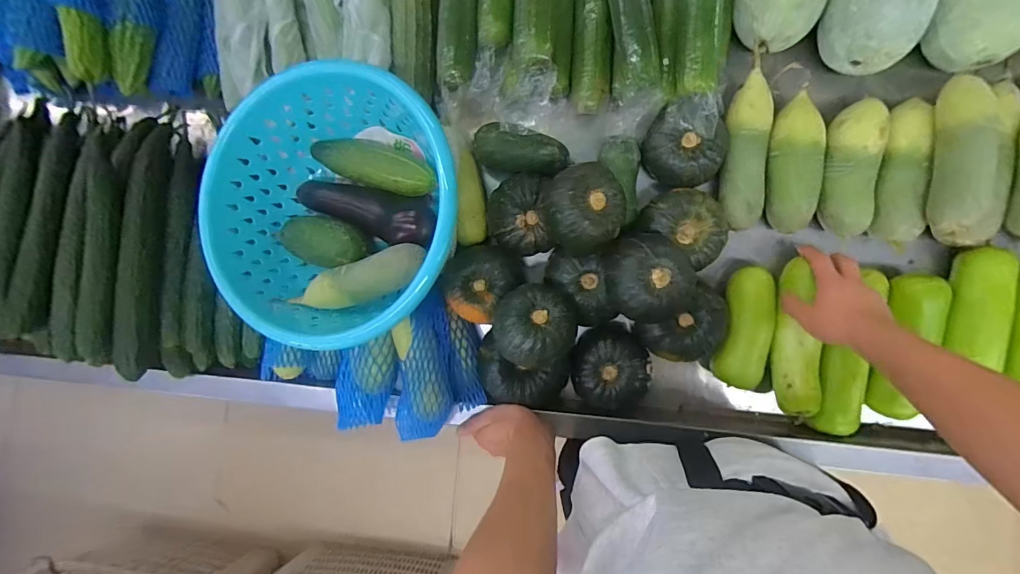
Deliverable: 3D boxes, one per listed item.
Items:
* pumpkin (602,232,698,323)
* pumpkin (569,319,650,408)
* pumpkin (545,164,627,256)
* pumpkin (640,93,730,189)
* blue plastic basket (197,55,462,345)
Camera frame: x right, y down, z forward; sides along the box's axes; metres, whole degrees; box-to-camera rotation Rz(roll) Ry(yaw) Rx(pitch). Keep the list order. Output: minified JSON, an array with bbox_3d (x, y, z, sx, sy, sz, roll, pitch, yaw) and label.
[{"bbox_3d":[0.164,-0.012,0.540,0.095,0.082,0.102,0,87,5],"label":"pumpkin"},{"bbox_3d":[0.140,0.111,0.623,0.105,0.071,0.108,0,87,5],"label":"pumpkin"},{"bbox_3d":[0.092,-0.099,0.546,0.094,0.070,0.104,-11,86,5],"label":"pumpkin"},{"bbox_3d":[0.227,-0.183,0.571,0.091,0.059,0.101,-40,84,2],"label":"pumpkin"},{"bbox_3d":[-0.203,-0.089,0.534,0.296,0.129,0.288,0,87,5],"label":"blue plastic basket"}]

